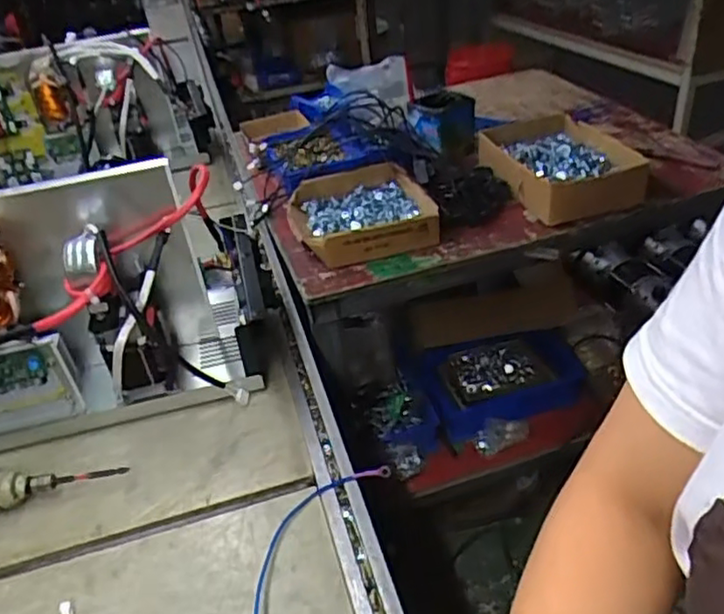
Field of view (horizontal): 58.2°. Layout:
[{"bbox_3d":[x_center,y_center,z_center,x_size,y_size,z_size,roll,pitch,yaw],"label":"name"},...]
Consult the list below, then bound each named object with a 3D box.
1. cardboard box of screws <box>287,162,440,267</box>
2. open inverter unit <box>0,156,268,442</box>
[{"bbox_3d":[-0.004,-0.151,1.025,0.210,0.053,0.220,-11,36,-5],"label":"cardboard box of screws"},{"bbox_3d":[-0.395,-0.052,0.733,0.498,0.379,0.268,-10,37,-7],"label":"open inverter unit"}]

